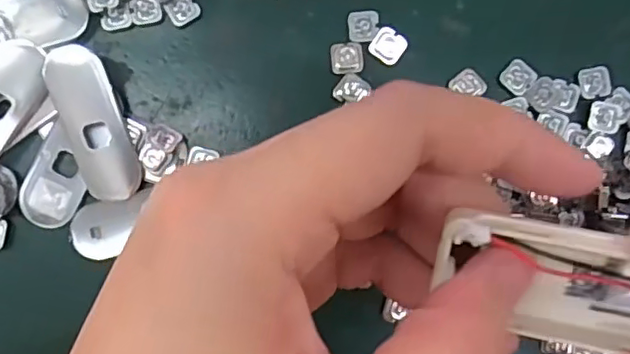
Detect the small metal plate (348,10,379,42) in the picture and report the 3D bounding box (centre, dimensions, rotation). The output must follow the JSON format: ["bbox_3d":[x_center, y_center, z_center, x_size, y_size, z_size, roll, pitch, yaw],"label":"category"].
[{"bbox_3d":[0.016,-0.050,0.197,0.010,0.004,0.010,-1,89,-1],"label":"small metal plate"}]

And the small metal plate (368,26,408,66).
[{"bbox_3d":[0.024,-0.043,0.197,0.011,0.004,0.010,30,88,-1],"label":"small metal plate"}]

